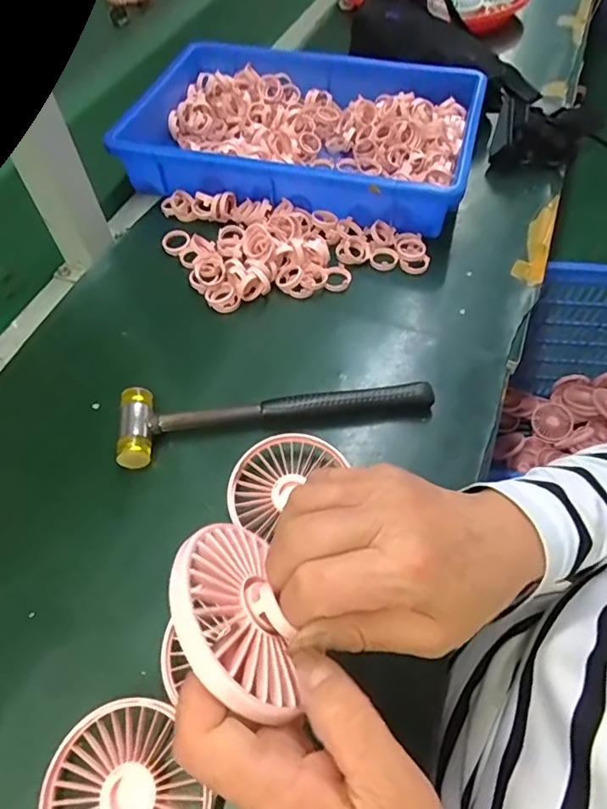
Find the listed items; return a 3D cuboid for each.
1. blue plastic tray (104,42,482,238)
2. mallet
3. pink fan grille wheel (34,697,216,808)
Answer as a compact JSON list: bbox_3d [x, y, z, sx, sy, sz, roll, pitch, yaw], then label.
[{"bbox_3d":[0.003,-0.306,0.574,0.358,0.065,0.239,13,57,10],"label":"blue plastic tray"},{"bbox_3d":[-0.021,0.000,0.404,0.239,0.025,0.057,-10,57,-5],"label":"mallet"},{"bbox_3d":[-0.096,0.210,0.270,0.079,0.022,0.084,-1,56,1],"label":"pink fan grille wheel"}]

